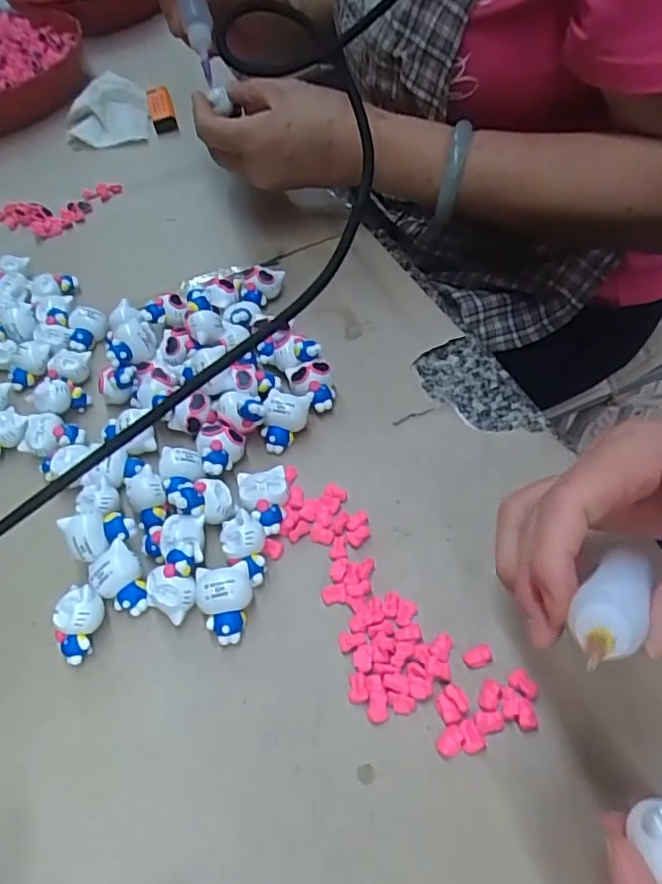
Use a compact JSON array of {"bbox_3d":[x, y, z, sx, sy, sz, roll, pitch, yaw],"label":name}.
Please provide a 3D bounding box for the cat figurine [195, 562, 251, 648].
[{"bbox_3d":[-0.049,0.075,0.285,0.024,0.021,0.031,-11,52,-1],"label":"cat figurine"}]

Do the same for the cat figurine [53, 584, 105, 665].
[{"bbox_3d":[-0.118,0.085,0.285,0.018,0.019,0.030,2,53,9],"label":"cat figurine"}]

